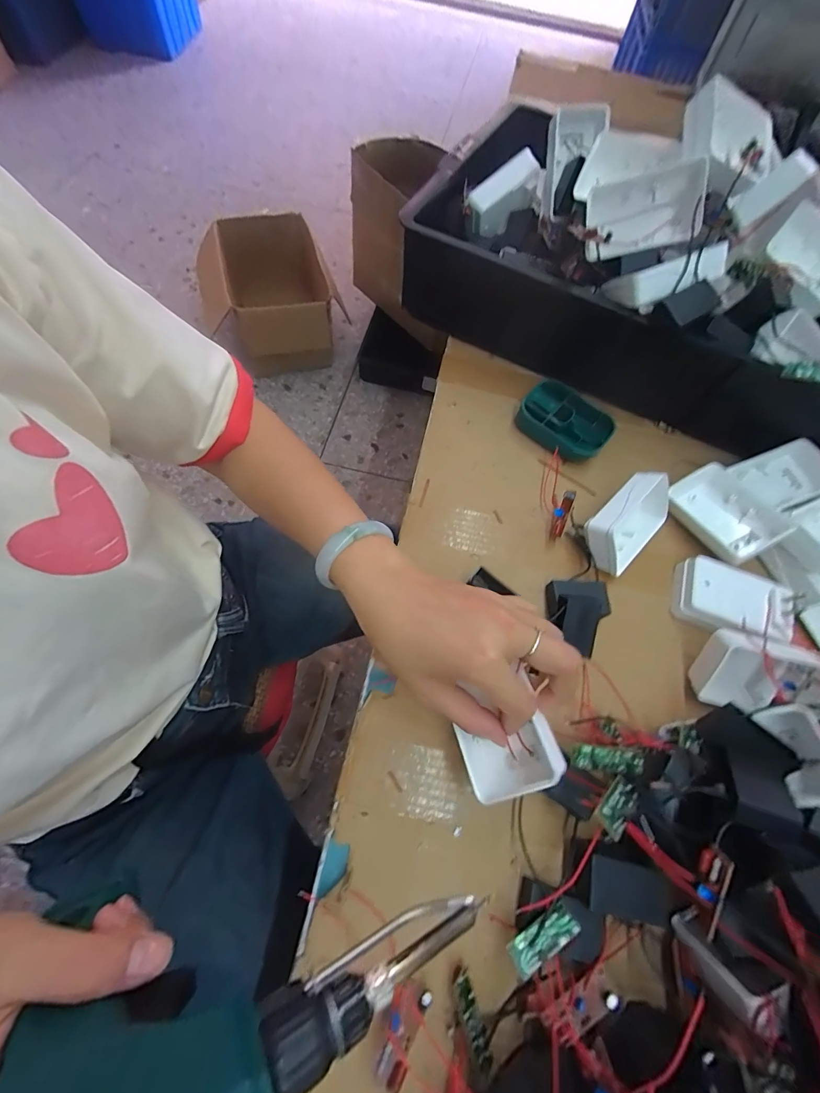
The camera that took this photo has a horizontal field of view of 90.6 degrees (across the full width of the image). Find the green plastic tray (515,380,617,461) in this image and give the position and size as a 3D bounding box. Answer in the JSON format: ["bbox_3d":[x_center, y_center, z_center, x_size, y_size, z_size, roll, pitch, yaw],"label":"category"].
[{"bbox_3d":[0.160,-0.129,0.421,0.090,0.023,0.063,41,69,13],"label":"green plastic tray"}]

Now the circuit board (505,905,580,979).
[{"bbox_3d":[0.078,0.231,0.239,0.045,0.004,0.016,-13,38,-27],"label":"circuit board"}]

